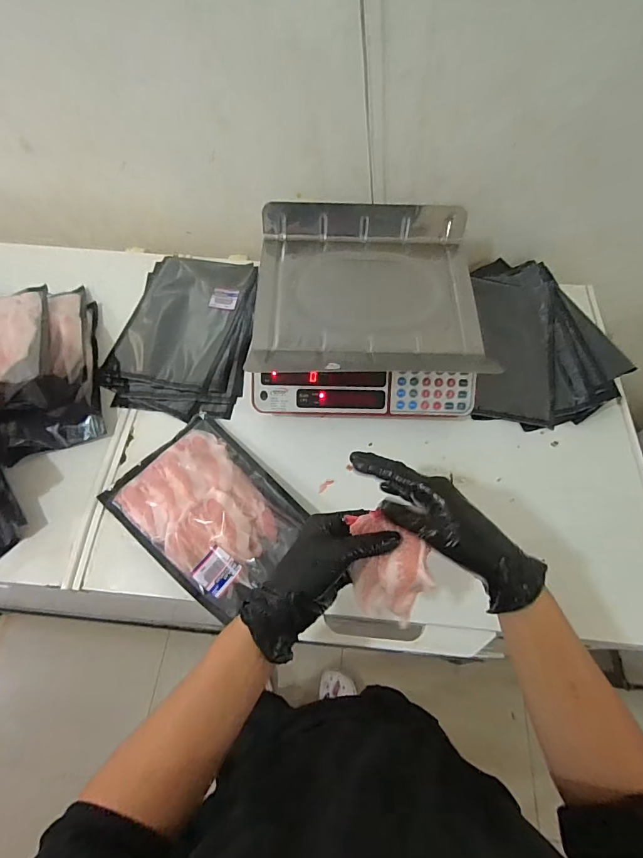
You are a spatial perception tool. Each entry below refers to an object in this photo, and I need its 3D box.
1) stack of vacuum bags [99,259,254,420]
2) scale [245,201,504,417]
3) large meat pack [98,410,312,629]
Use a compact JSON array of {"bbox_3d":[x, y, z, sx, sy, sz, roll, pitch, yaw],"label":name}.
[{"bbox_3d":[-0.242,-0.182,0.780,0.234,0.022,0.348,7,64,3],"label":"stack of vacuum bags"},{"bbox_3d":[0.072,-0.200,0.715,0.346,0.136,0.346,0,64,0],"label":"scale"},{"bbox_3d":[-0.161,0.106,0.613,0.255,0.029,0.187,37,69,16],"label":"large meat pack"}]

